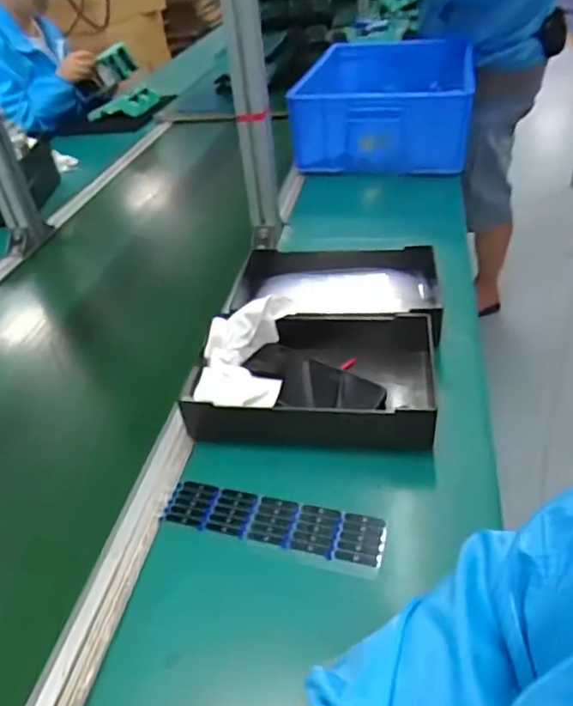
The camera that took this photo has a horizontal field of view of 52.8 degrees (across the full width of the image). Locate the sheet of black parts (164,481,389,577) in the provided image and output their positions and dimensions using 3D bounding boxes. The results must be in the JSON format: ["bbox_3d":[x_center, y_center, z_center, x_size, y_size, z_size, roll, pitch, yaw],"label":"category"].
[{"bbox_3d":[-0.014,0.150,0.510,0.197,0.008,0.053,7,38,18],"label":"sheet of black parts"}]

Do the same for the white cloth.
[{"bbox_3d":[-0.046,0.000,0.642,0.089,0.058,0.146,-2,36,7],"label":"white cloth"}]

